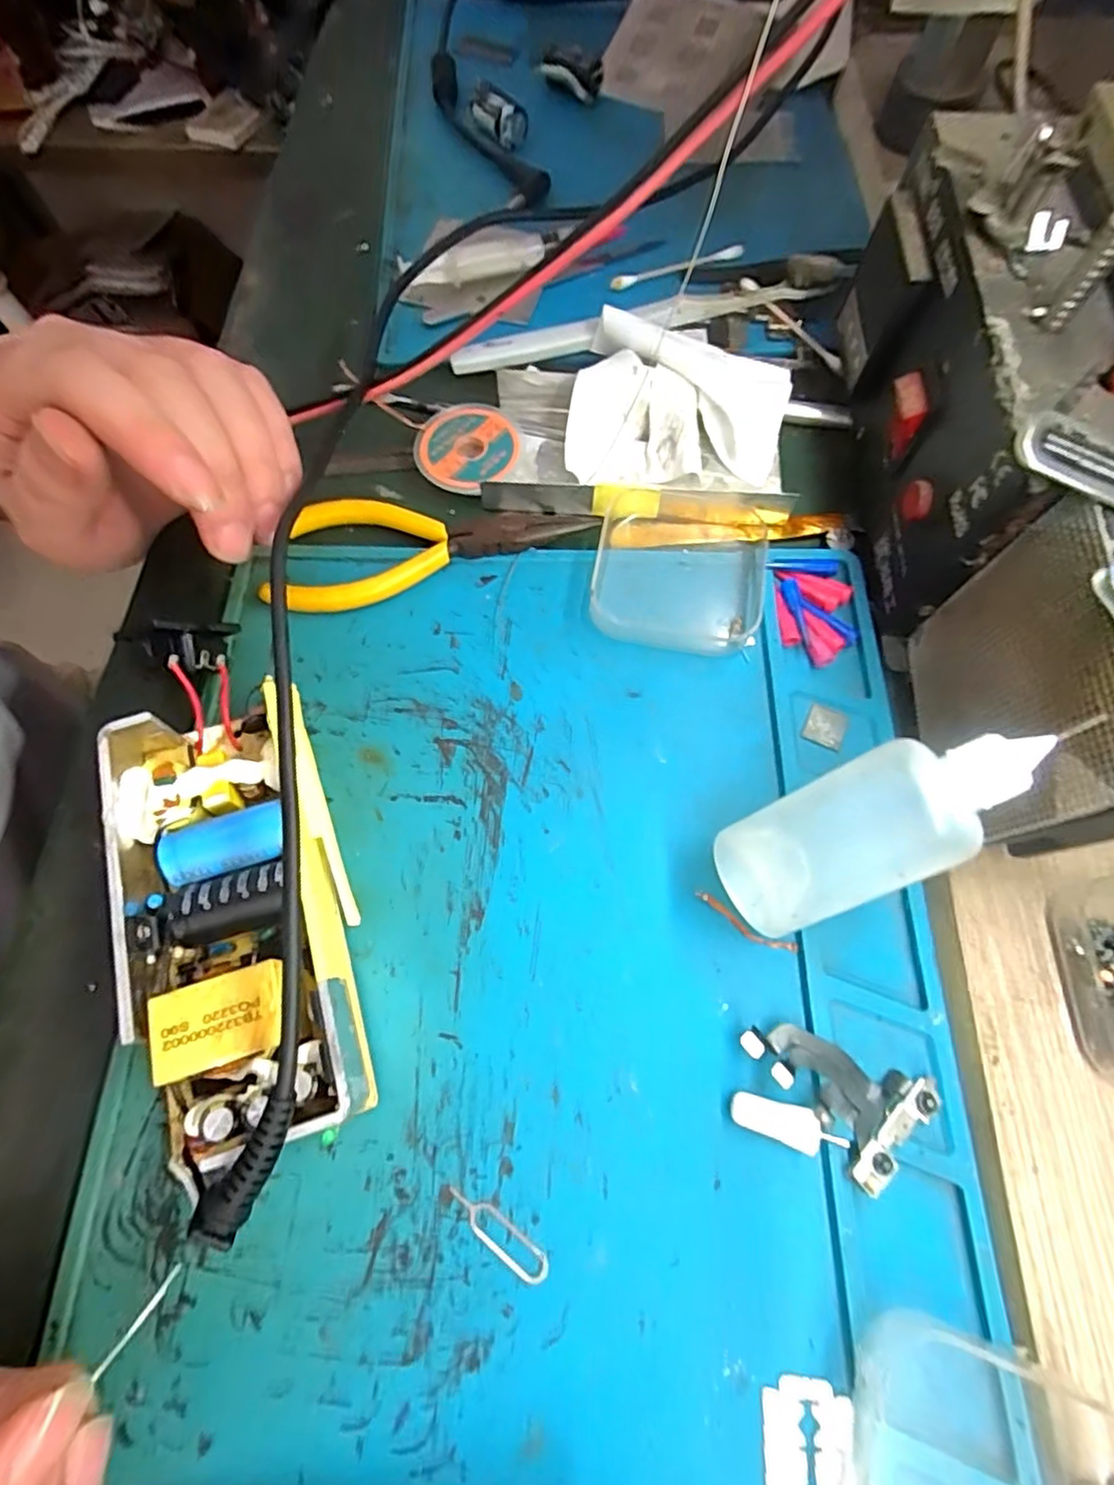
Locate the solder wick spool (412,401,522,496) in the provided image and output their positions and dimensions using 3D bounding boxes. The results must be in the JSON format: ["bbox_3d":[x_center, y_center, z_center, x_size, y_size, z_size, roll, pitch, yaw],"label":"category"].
[{"bbox_3d":[-0.037,-0.124,0.262,0.042,0.009,0.041,0,69,0],"label":"solder wick spool"}]

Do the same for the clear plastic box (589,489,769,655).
[{"bbox_3d":[0.048,-0.069,0.237,0.063,0.018,0.066,11,69,4],"label":"clear plastic box"}]

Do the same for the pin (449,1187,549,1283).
[{"bbox_3d":[-0.016,0.133,0.167,0.032,0.004,0.009,34,73,12],"label":"pin"}]

